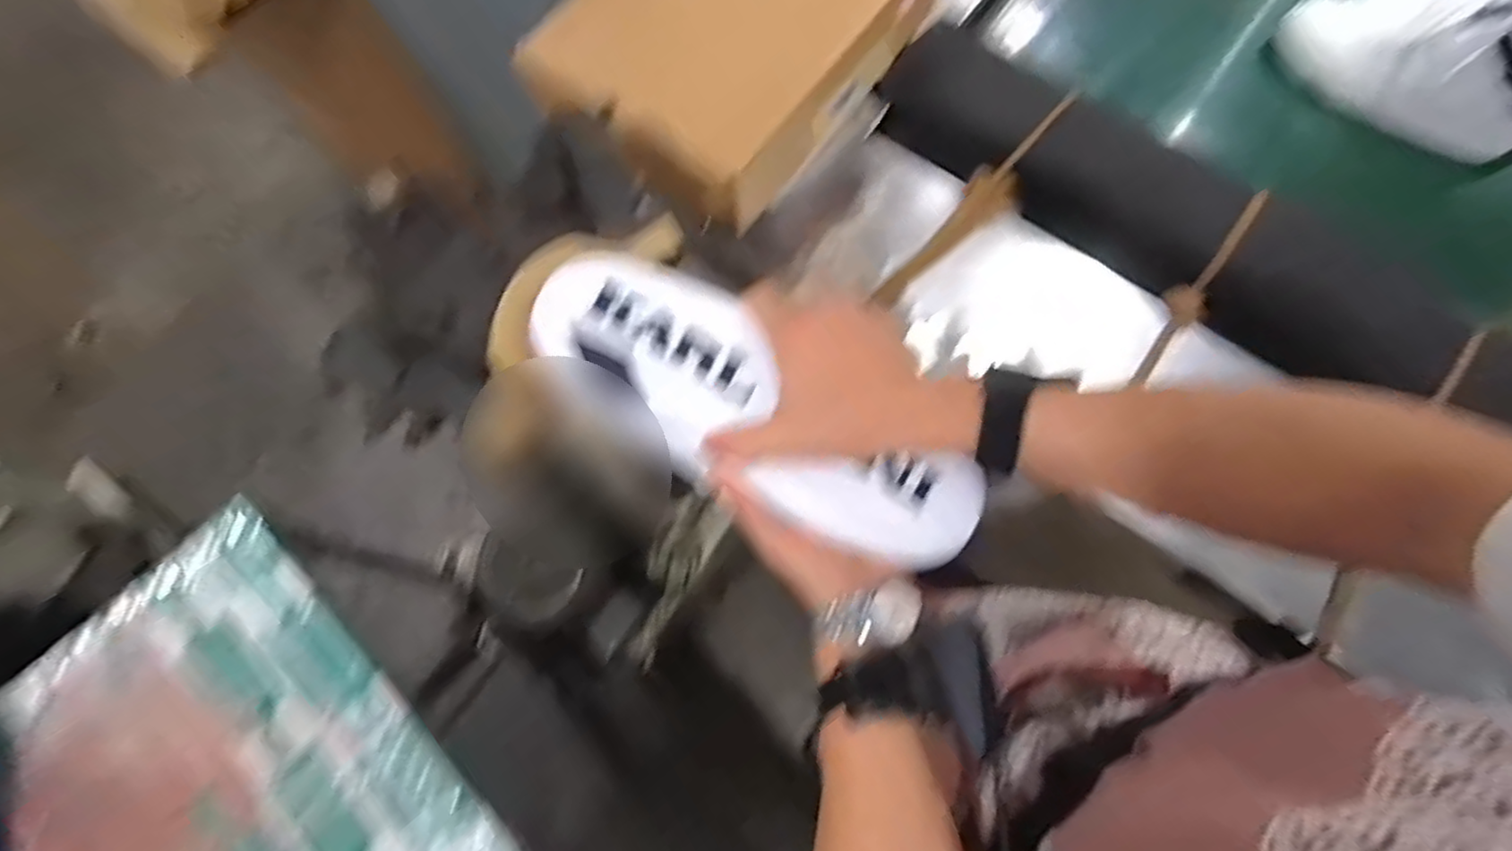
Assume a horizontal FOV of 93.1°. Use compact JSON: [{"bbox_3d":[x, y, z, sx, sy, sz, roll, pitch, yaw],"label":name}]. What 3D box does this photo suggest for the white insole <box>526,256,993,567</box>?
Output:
[{"bbox_3d":[-0.001,-0.004,0.437,0.294,0.034,0.095,33,73,0],"label":"white insole"}]

